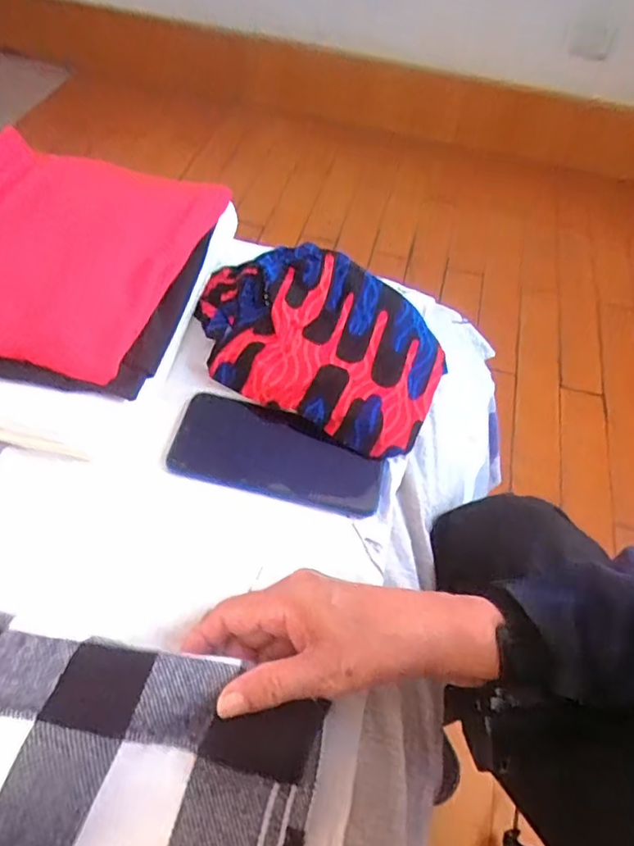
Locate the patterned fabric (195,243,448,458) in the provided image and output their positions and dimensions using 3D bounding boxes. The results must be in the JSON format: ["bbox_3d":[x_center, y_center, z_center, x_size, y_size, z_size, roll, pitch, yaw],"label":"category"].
[{"bbox_3d":[-0.002,-0.079,0.514,0.224,0.055,0.162,23,54,11],"label":"patterned fabric"}]

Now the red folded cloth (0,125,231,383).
[{"bbox_3d":[-0.216,-0.155,0.490,0.225,0.041,0.240,13,53,4],"label":"red folded cloth"}]

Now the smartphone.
[{"bbox_3d":[-0.030,0.021,0.468,0.162,0.009,0.081,12,53,3],"label":"smartphone"}]

